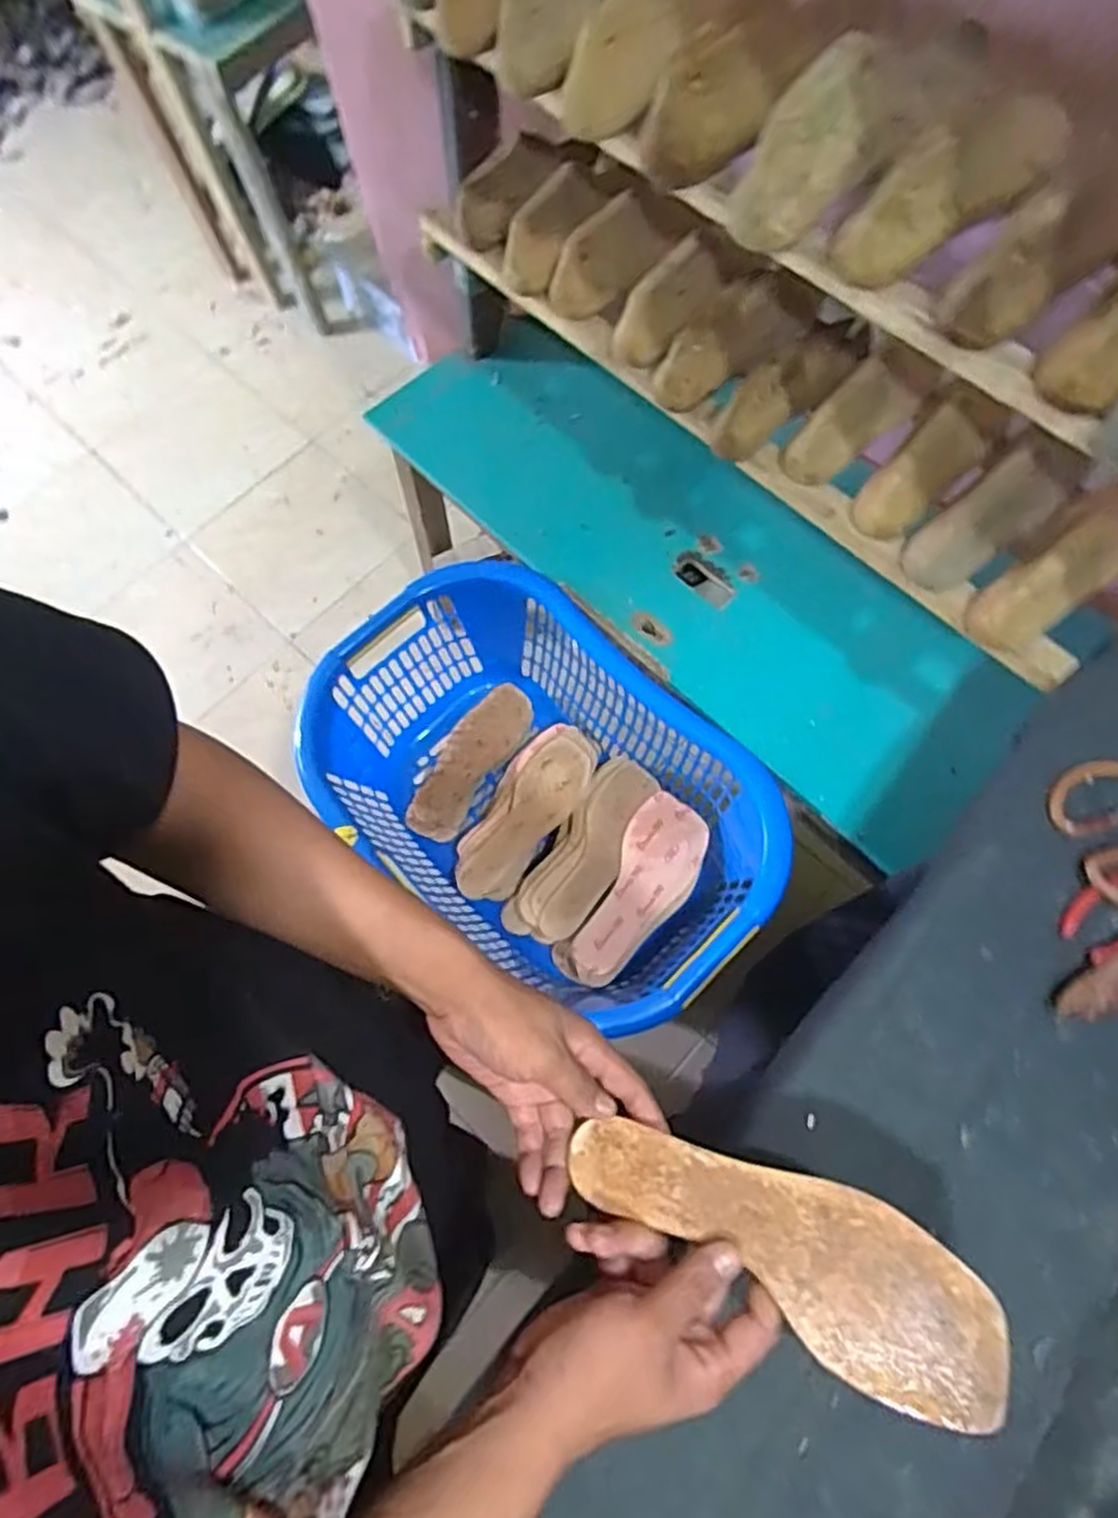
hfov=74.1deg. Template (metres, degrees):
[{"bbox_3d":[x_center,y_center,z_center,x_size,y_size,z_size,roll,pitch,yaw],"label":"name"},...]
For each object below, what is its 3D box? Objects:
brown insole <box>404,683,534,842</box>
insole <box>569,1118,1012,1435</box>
[{"bbox_3d":[-0.138,0.000,1.115,0.096,0.025,0.261,32,78,20],"label":"brown insole"},{"bbox_3d":[0.120,0.267,0.410,0.233,0.012,0.079,19,72,22],"label":"insole"}]

